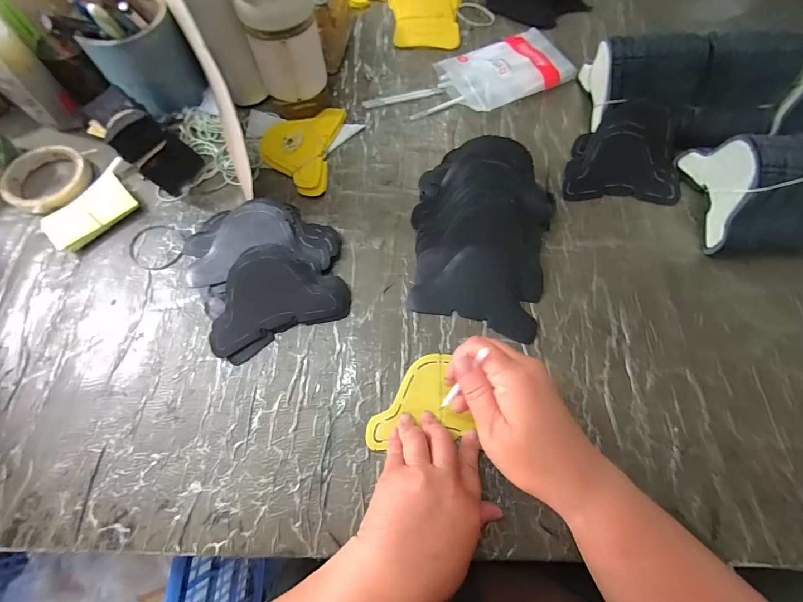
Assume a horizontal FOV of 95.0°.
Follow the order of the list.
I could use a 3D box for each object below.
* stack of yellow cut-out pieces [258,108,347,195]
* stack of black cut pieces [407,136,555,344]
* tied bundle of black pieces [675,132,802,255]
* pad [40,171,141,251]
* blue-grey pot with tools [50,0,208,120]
[{"bbox_3d":[-0.133,-0.200,0.477,0.095,0.019,0.137,9,68,3],"label":"stack of yellow cut-out pieces"},{"bbox_3d":[0.090,-0.083,0.403,0.157,0.051,0.210,15,68,6],"label":"stack of black cut pieces"},{"bbox_3d":[0.448,-0.123,0.386,0.221,0.104,0.128,2,66,2],"label":"tied bundle of black pieces"},{"bbox_3d":[-0.365,-0.102,0.433,0.057,0.019,0.095,39,72,14],"label":"pad"},{"bbox_3d":[-0.321,-0.312,0.449,0.109,0.117,0.106,-40,72,-15],"label":"blue-grey pot with tools"}]

